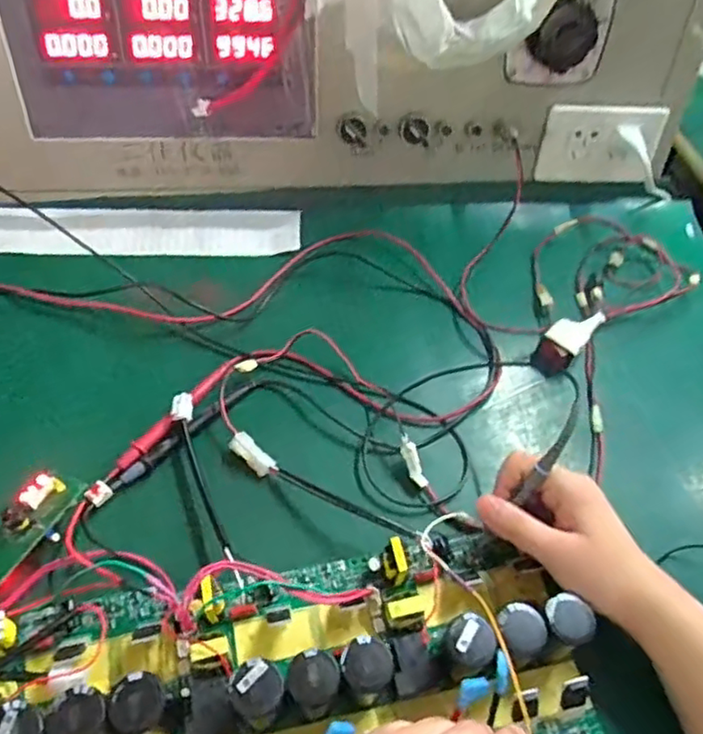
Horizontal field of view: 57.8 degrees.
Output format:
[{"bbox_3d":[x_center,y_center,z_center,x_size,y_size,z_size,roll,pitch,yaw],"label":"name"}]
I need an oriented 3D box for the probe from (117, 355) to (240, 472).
[{"bbox_3d":[-0.131,0.030,0.495,0.017,0.010,0.129,29,56,16],"label":"probe"}]

